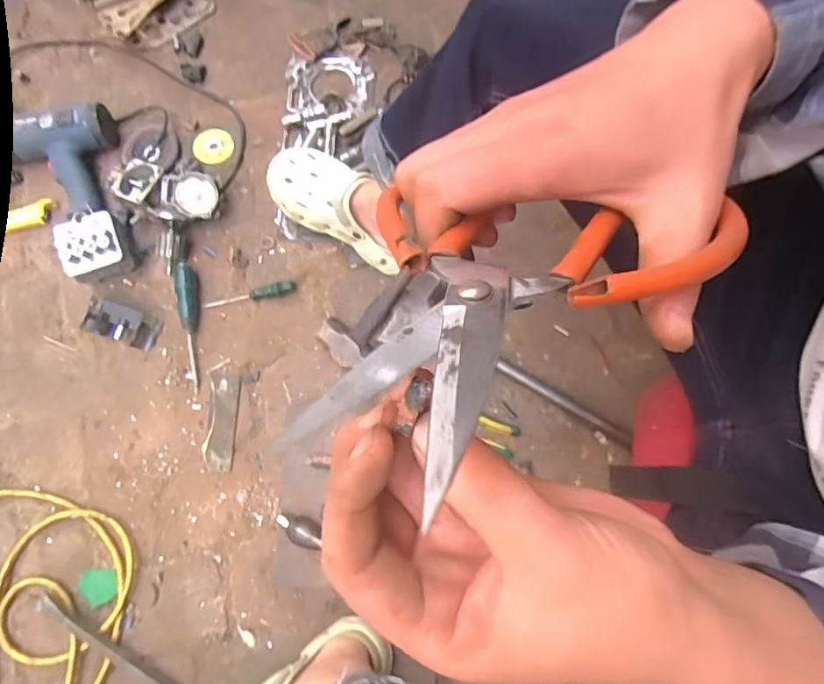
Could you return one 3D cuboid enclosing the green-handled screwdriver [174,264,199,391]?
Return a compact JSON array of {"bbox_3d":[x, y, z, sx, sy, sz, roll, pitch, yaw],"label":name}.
[{"bbox_3d":[-0.323,-0.021,0.784,0.032,0.026,0.184,-6,86,-3],"label":"green-handled screwdriver"}]

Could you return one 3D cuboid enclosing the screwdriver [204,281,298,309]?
[{"bbox_3d":[-0.241,-0.071,0.804,0.135,0.017,0.022,-12,75,-3],"label":"screwdriver"}]

